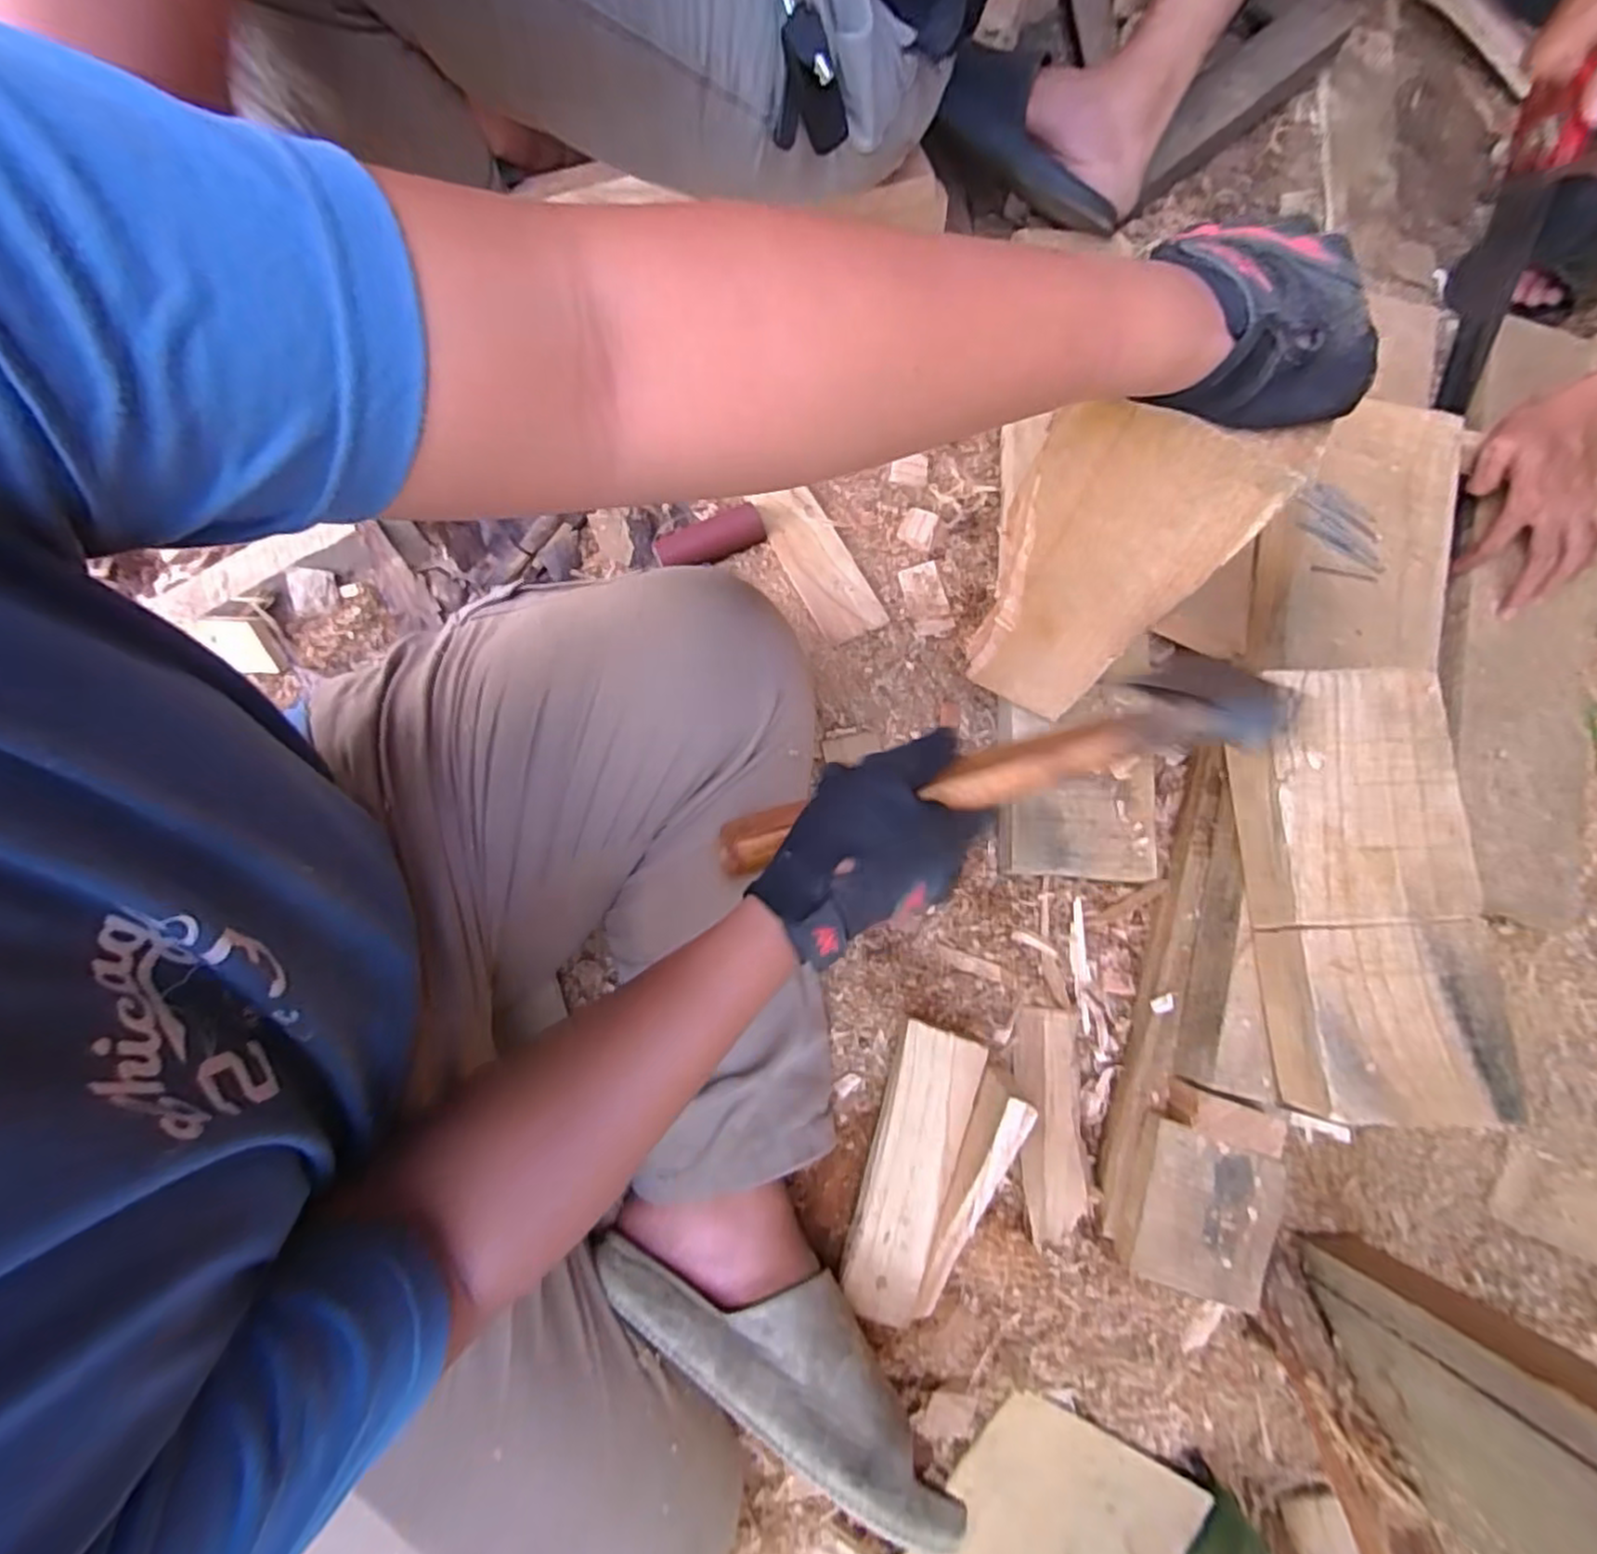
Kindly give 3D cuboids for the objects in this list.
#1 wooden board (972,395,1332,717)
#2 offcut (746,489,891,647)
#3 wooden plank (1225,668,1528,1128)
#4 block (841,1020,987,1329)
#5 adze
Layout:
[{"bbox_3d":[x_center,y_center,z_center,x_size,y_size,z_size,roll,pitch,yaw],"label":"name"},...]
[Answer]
[{"bbox_3d":[0.181,-0.127,0.460,0.111,0.263,0.023,31,69,6],"label":"wooden board"},{"bbox_3d":[0.018,-0.207,0.676,0.057,0.019,0.172,-26,79,-7],"label":"offcut"},{"bbox_3d":[0.375,0.073,0.476,0.126,0.061,0.289,-2,78,-2],"label":"wooden plank"},{"bbox_3d":[0.085,0.301,0.539,0.062,0.035,0.212,17,78,3],"label":"block"},{"bbox_3d":[0.107,-0.002,0.421,0.318,0.062,0.055,-17,78,9],"label":"adze"}]

